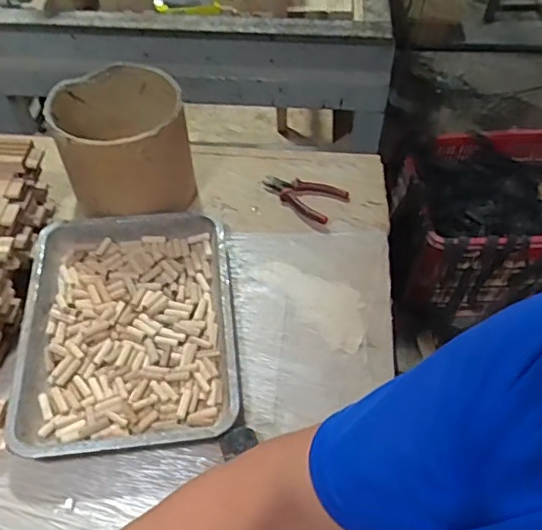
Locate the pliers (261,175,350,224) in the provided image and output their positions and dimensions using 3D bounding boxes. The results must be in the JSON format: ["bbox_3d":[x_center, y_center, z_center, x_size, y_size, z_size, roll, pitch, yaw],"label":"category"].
[{"bbox_3d":[0.057,-0.131,1.026,0.154,0.016,0.081,27,56,19],"label":"pliers"}]

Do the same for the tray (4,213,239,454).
[{"bbox_3d":[-0.205,0.086,0.830,0.294,0.047,0.381,-5,52,-5],"label":"tray"}]

